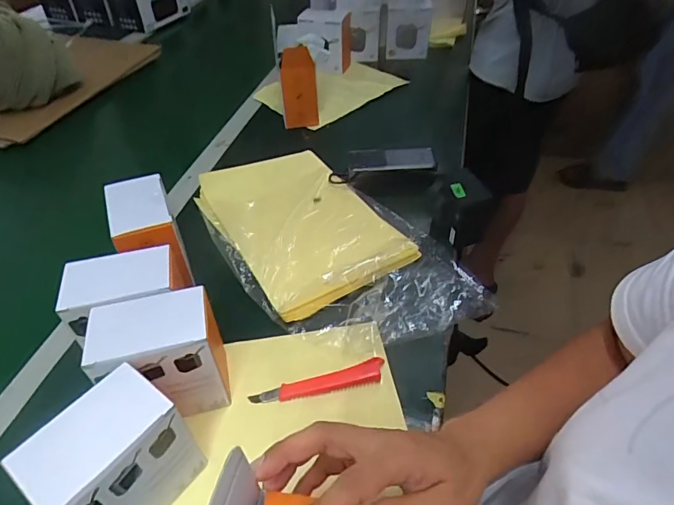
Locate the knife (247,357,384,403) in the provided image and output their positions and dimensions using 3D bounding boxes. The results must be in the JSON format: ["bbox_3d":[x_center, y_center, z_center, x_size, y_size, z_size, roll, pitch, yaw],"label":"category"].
[{"bbox_3d":[-0.019,0.132,0.461,0.136,0.005,0.022,-11,45,-6],"label":"knife"}]

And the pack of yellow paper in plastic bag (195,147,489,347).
[{"bbox_3d":[-0.022,-0.024,0.594,0.235,0.049,0.405,-30,53,-27],"label":"pack of yellow paper in plastic bag"}]

